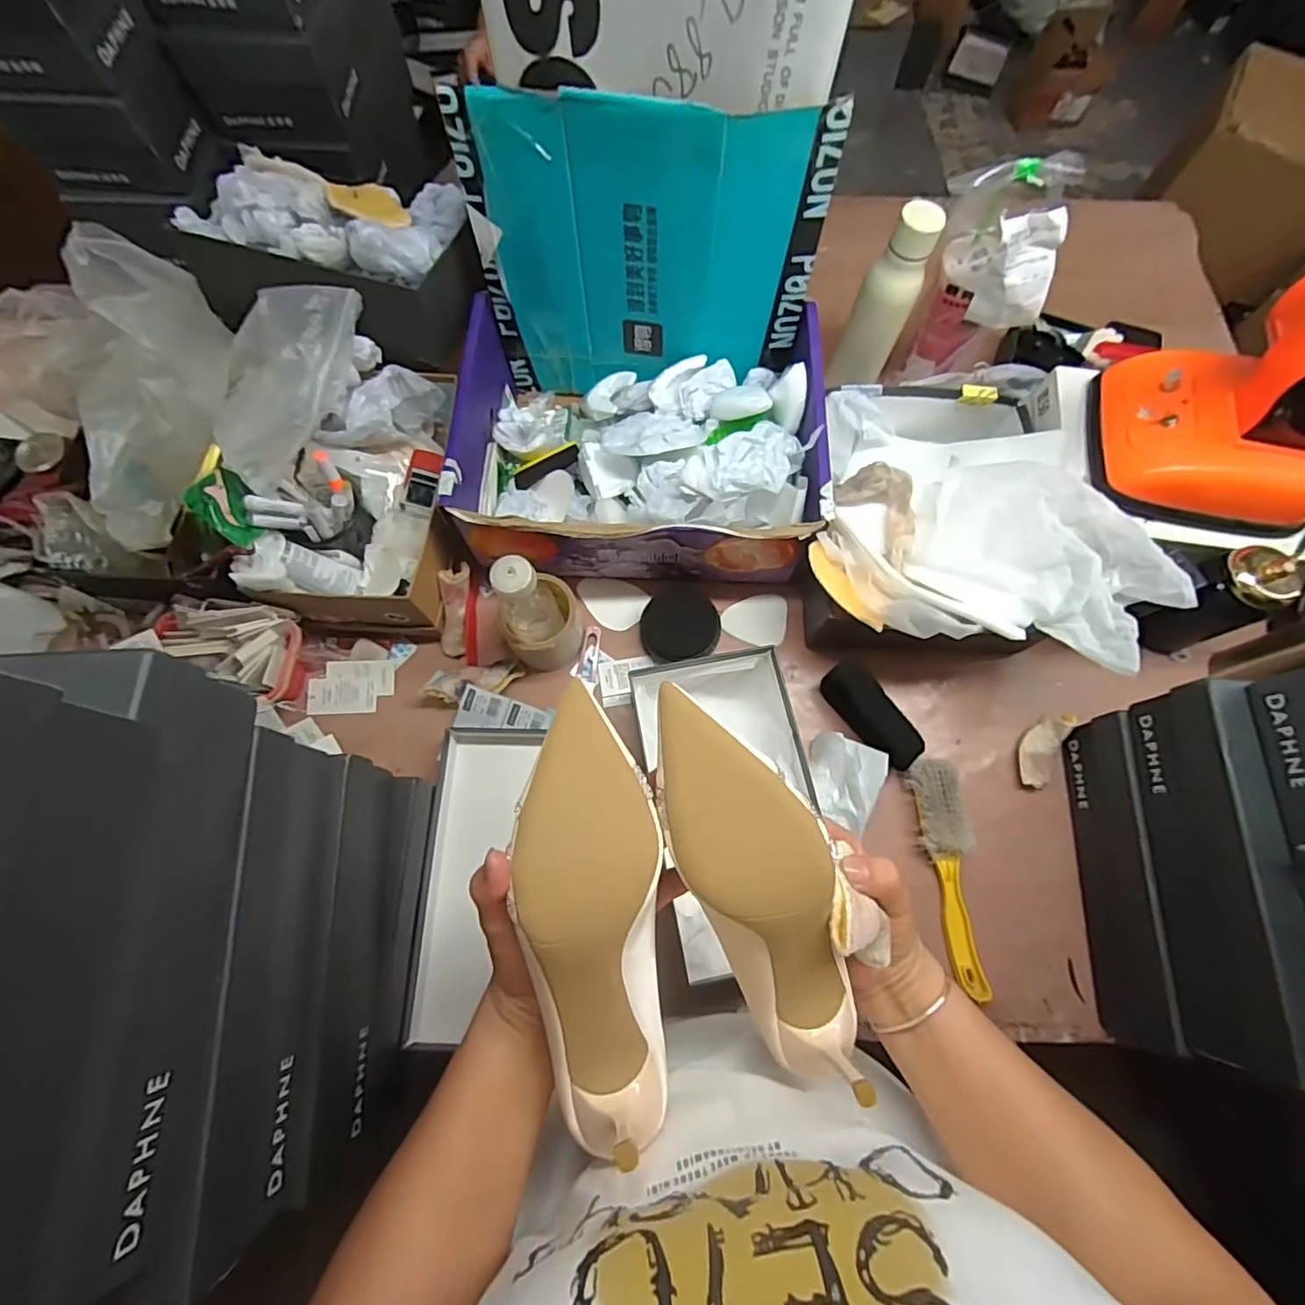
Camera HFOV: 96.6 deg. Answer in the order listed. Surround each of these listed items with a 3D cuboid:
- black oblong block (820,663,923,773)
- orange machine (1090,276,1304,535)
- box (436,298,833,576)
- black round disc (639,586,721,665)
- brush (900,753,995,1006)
[{"bbox_3d":[0.243,0.072,0.650,0.041,0.057,0.130,-33,75,-10],"label":"black oblong block"},{"bbox_3d":[0.594,-0.246,0.547,0.212,0.194,0.166,14,72,4],"label":"orange machine"},{"bbox_3d":[-0.013,-0.242,0.686,0.391,0.144,0.289,2,72,1],"label":"box"},{"bbox_3d":[0.033,-0.033,0.685,0.093,0.014,0.084,-10,93,-4],"label":"black round disc"},{"bbox_3d":[0.311,0.227,0.597,0.047,0.032,0.228,-4,72,-2],"label":"brush"}]

